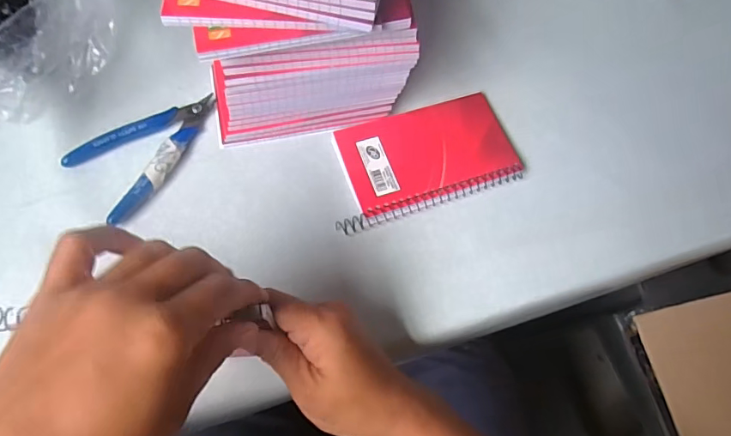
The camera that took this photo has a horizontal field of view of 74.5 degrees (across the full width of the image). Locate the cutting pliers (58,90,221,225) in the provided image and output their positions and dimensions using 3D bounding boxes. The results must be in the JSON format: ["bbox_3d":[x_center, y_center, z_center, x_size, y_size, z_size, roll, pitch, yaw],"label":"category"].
[{"bbox_3d":[-0.168,-0.059,0.368,0.069,0.013,0.118,36,71,11],"label":"cutting pliers"}]

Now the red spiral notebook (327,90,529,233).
[{"bbox_3d":[0.044,-0.048,0.377,0.147,0.007,0.083,-18,71,-10],"label":"red spiral notebook"}]

